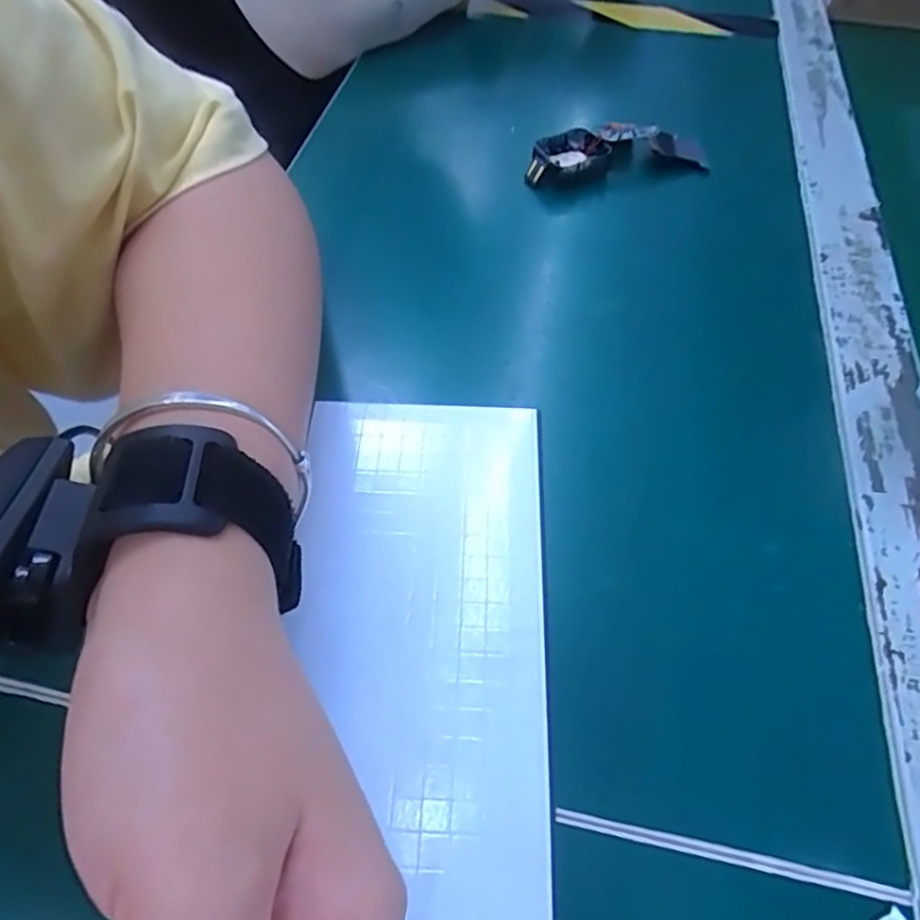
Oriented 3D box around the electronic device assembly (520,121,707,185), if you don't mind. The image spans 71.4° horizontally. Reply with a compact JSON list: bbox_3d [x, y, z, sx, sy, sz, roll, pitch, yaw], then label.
[{"bbox_3d":[0.091,-0.180,0.378,0.102,0.028,0.028,-5,55,-3],"label":"electronic device assembly"}]

